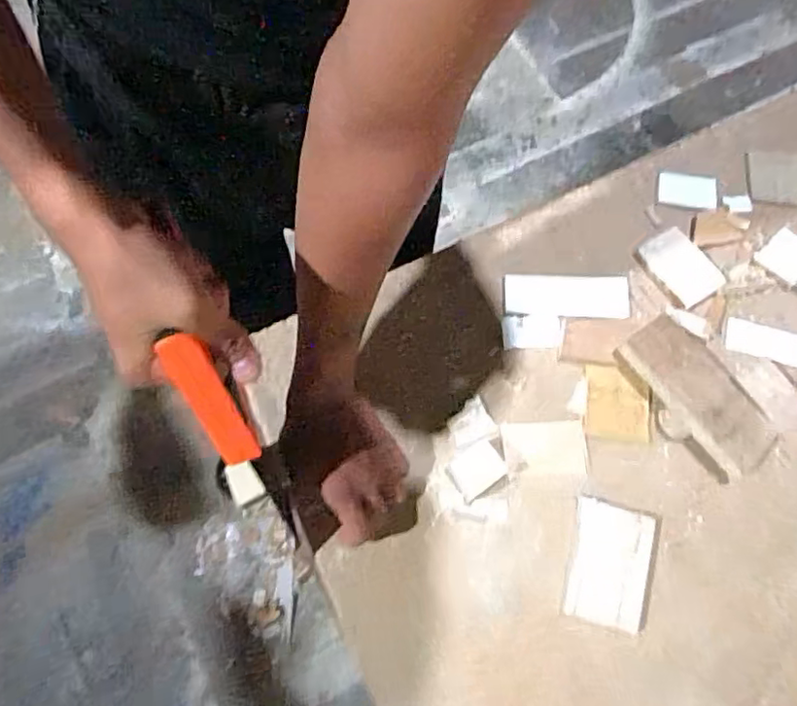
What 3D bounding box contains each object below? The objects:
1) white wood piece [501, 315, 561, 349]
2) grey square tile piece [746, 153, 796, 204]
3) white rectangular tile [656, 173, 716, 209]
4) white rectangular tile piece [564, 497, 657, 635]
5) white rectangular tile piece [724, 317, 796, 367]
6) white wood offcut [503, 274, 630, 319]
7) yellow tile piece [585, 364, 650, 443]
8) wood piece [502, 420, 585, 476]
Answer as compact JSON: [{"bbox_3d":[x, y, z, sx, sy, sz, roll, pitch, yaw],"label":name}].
[{"bbox_3d":[0.132,-0.022,0.603,0.057,0.006,0.034,-2,70,2],"label":"white wood piece"},{"bbox_3d":[0.417,-0.191,0.659,0.072,0.007,0.063,2,70,3],"label":"grey square tile piece"},{"bbox_3d":[0.309,-0.175,0.650,0.061,0.007,0.040,8,70,5],"label":"white rectangular tile"},{"bbox_3d":[0.183,0.182,0.526,0.065,0.004,0.098,13,71,7],"label":"white rectangular tile piece"},{"bbox_3d":[0.363,-0.010,0.598,0.077,0.005,0.037,16,71,8],"label":"white rectangular tile piece"},{"bbox_3d":[0.168,-0.059,0.610,0.122,0.006,0.048,2,70,3],"label":"white wood offcut"},{"bbox_3d":[0.208,0.047,0.577,0.059,0.006,0.070,5,70,4],"label":"yellow tile piece"},{"bbox_3d":[0.135,0.088,0.566,0.074,0.004,0.050,-3,70,2],"label":"wood piece"}]

